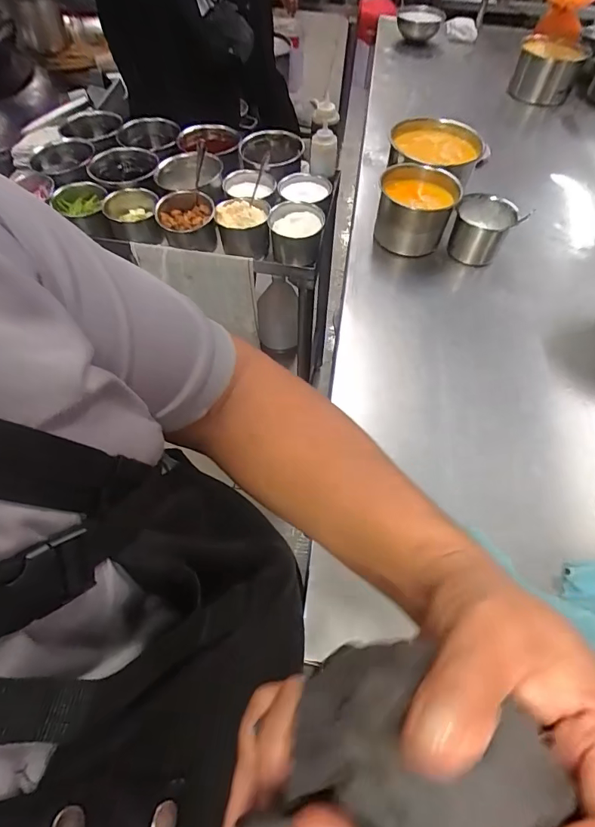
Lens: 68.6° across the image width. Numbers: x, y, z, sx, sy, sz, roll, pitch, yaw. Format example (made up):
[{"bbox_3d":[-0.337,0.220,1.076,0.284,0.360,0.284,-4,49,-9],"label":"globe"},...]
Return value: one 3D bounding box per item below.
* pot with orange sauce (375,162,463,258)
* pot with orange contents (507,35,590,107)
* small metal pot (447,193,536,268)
[{"bbox_3d":[0.234,-0.397,0.871,0.150,0.134,0.148,7,57,4],"label":"pot with orange sauce"},{"bbox_3d":[0.744,-1.020,1.301,0.187,0.132,0.155,21,59,12],"label":"pot with orange contents"},{"bbox_3d":[0.361,-0.360,0.853,0.111,0.099,0.102,0,57,0],"label":"small metal pot"}]

